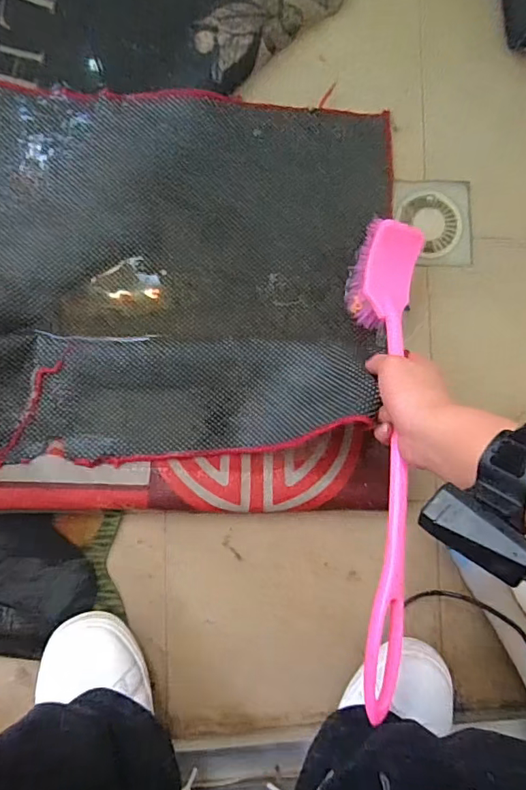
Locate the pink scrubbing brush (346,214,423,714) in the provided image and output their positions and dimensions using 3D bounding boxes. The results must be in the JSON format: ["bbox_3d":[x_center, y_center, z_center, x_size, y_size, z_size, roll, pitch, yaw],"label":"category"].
[{"bbox_3d":[0.119,0.039,0.460,0.064,0.062,0.448,6,72,-7],"label":"pink scrubbing brush"}]

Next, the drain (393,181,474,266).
[{"bbox_3d":[0.200,-0.201,0.575,0.093,0.010,0.099,-3,88,-7],"label":"drain"}]

